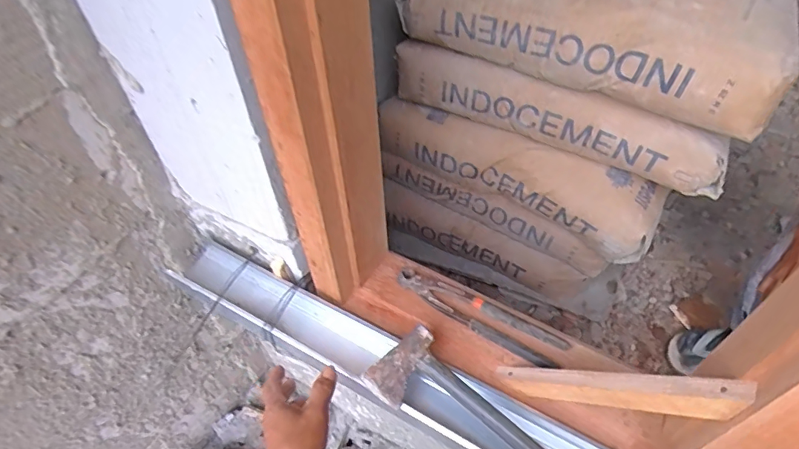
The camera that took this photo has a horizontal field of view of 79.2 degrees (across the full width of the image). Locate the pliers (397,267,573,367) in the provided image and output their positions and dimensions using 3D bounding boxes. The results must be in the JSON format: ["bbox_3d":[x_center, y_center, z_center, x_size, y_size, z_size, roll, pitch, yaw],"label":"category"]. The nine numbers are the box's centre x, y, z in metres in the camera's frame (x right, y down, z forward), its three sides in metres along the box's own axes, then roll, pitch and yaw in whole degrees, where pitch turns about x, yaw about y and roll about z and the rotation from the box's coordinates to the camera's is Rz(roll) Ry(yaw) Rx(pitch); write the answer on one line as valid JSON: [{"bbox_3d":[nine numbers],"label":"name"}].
[{"bbox_3d":[0.096,0.114,0.601,0.218,0.018,0.046,23,55,21],"label":"pliers"}]

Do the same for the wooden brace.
[{"bbox_3d":[0.200,0.158,0.467,0.249,0.035,0.023,-18,29,52],"label":"wooden brace"}]

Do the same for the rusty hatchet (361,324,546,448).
[{"bbox_3d":[0.086,0.231,0.521,0.269,0.021,0.088,42,78,16],"label":"rusty hatchet"}]

